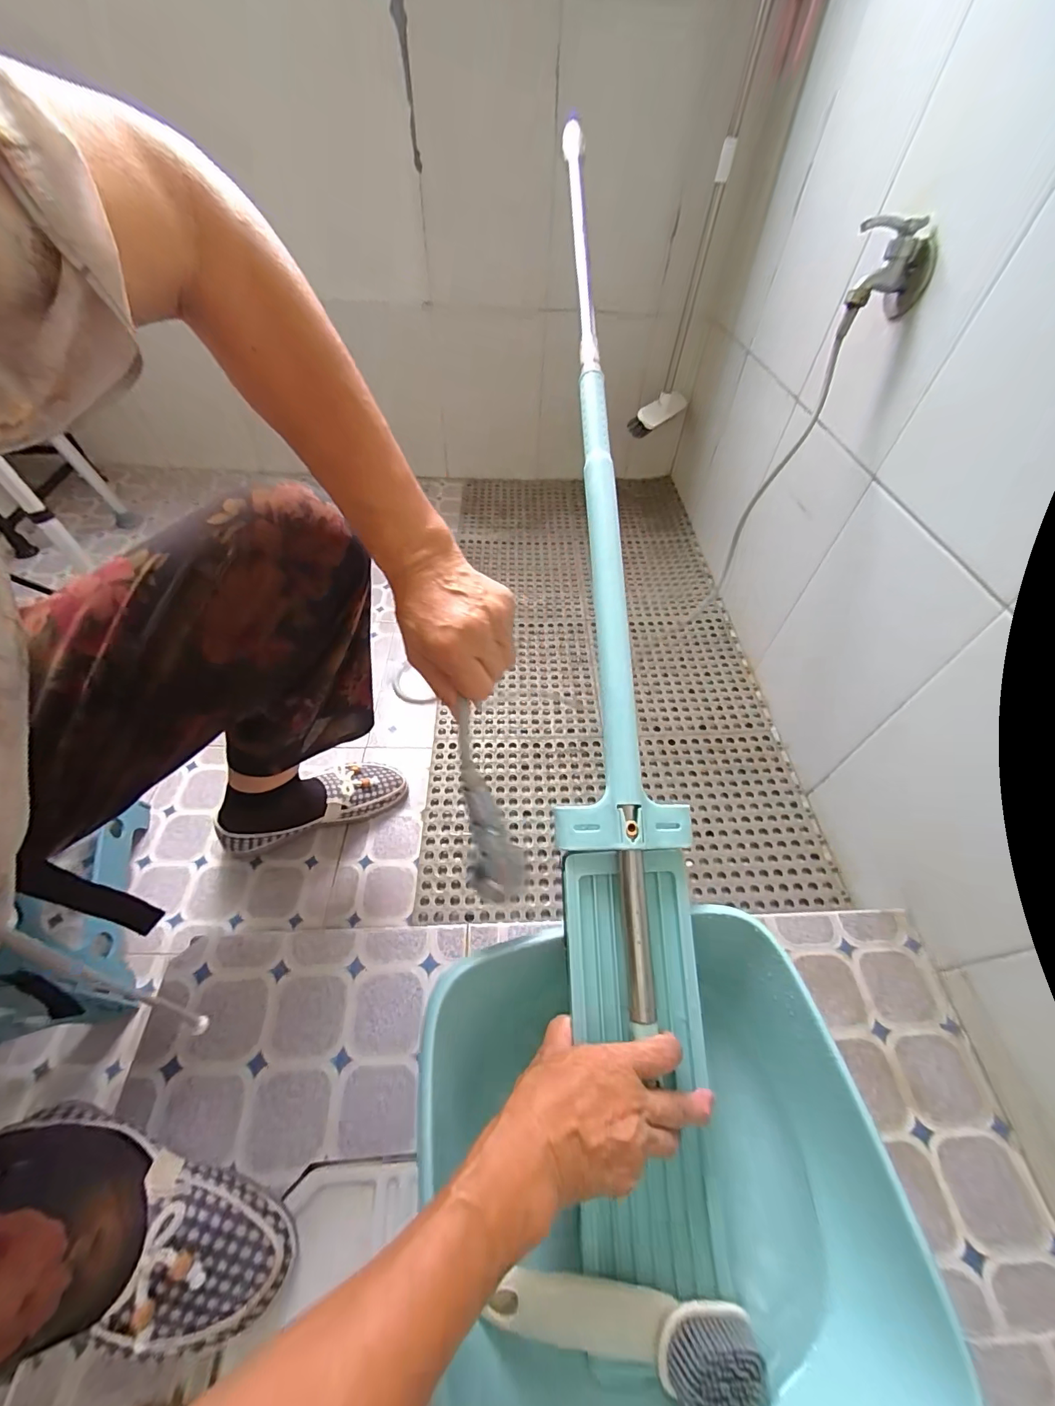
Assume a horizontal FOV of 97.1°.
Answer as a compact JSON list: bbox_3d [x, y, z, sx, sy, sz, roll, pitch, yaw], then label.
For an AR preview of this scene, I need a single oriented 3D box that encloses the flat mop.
[{"bbox_3d":[0.077,-0.096,0.455,0.114,0.055,0.897,-1,79,-2],"label":"flat mop"}]

